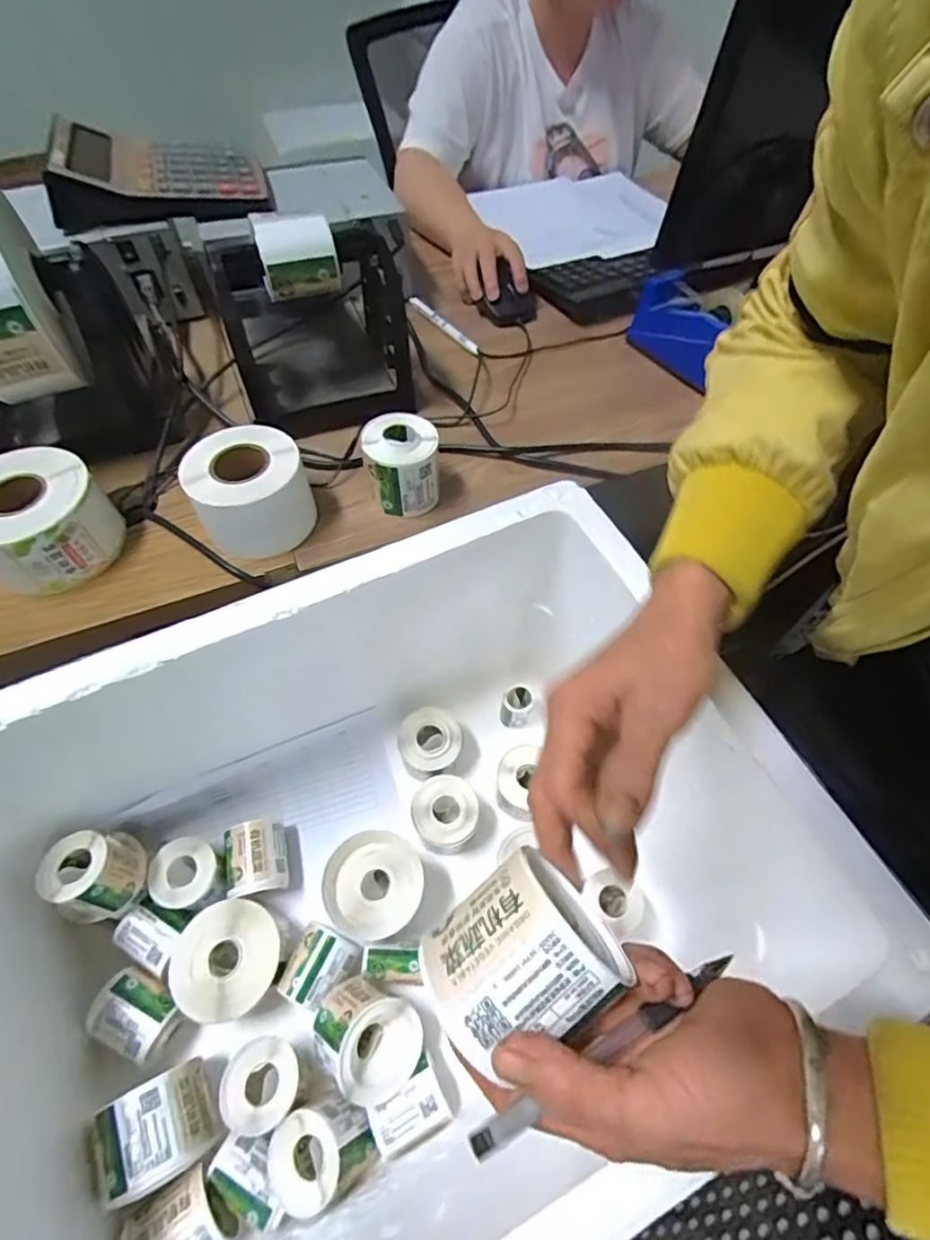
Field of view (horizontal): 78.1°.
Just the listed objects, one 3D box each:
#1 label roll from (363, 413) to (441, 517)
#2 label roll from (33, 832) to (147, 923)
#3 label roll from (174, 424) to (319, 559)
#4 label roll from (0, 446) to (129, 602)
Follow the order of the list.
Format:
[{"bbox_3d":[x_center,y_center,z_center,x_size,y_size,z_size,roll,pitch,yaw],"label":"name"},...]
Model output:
[{"bbox_3d":[-0.051,-0.127,0.472,0.055,0.060,0.055,-13,58,-9],"label":"label roll"},{"bbox_3d":[-0.315,0.217,0.490,0.058,0.071,0.068,17,58,10],"label":"label roll"},{"bbox_3d":[-0.165,-0.101,0.450,0.082,0.066,0.079,0,56,0],"label":"label roll"},{"bbox_3d":[-0.320,-0.074,0.430,0.083,0.070,0.096,32,62,19],"label":"label roll"}]

